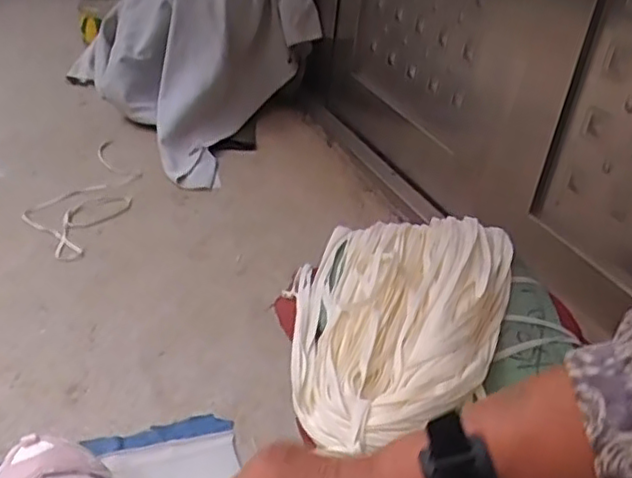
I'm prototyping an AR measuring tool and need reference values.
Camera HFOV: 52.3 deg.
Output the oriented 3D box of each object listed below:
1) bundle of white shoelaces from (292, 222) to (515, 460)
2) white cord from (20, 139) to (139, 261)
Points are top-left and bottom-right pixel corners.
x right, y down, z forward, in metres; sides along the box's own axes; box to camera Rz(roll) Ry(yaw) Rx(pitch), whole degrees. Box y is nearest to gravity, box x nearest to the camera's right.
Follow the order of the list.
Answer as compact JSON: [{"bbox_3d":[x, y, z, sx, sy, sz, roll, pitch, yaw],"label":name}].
[{"bbox_3d":[0.074,0.072,0.652,0.220,0.076,0.370,15,35,13],"label":"bundle of white shoelaces"},{"bbox_3d":[-0.502,-0.104,1.444,0.198,0.020,0.485,7,34,10],"label":"white cord"}]

